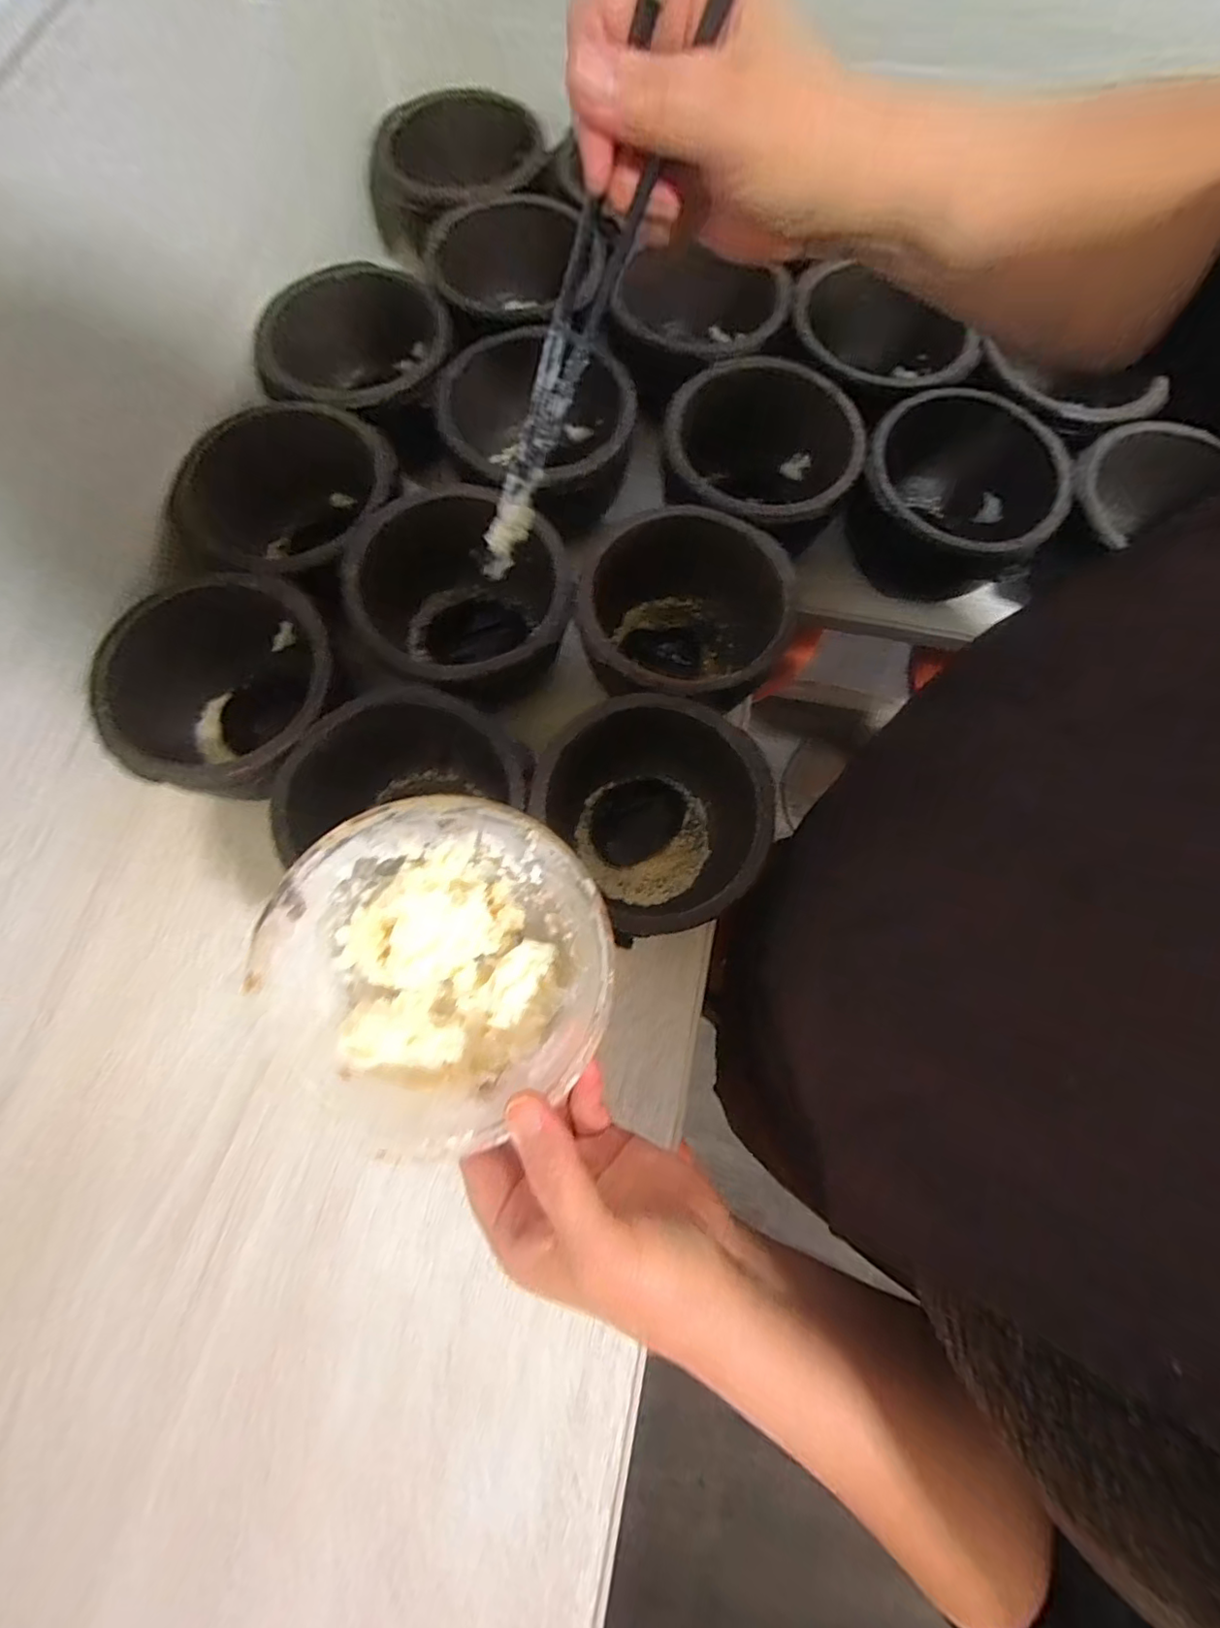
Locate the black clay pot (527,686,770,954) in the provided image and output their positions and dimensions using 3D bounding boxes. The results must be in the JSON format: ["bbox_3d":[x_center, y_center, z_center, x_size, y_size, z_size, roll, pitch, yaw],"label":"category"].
[{"bbox_3d":[0.031,0.000,0.394,0.130,0.087,0.142,1,75,-4],"label":"black clay pot"}]

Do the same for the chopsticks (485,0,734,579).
[{"bbox_3d":[-0.017,-0.221,0.264,0.023,0.250,0.028,42,43,9],"label":"chopsticks"}]

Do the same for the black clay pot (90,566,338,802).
[{"bbox_3d":[-0.251,-0.086,0.400,0.138,0.084,0.141,1,75,-4],"label":"black clay pot"}]

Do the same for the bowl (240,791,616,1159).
[{"bbox_3d":[-0.081,0.068,0.270,0.150,0.074,0.150,5,73,-16],"label":"bowl"}]

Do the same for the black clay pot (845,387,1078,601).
[{"bbox_3d":[0.261,-0.245,0.463,0.137,0.082,0.139,1,75,-4],"label":"black clay pot"}]

